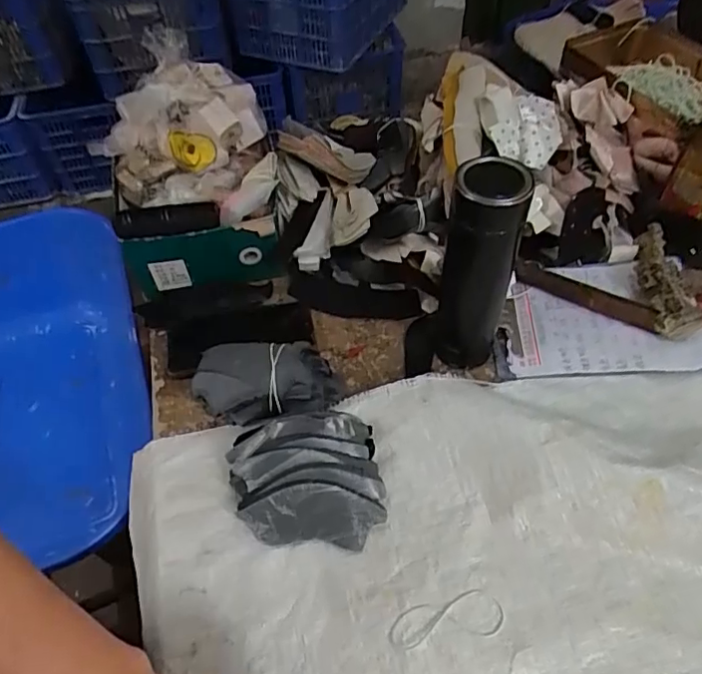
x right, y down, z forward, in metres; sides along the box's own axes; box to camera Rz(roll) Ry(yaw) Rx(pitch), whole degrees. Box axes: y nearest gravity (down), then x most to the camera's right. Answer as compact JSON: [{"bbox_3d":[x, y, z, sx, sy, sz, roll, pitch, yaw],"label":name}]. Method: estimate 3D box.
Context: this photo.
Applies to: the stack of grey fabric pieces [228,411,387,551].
[{"bbox_3d":[-0.040,0.127,0.501,0.135,0.049,0.119,-8,52,-4],"label":"stack of grey fabric pieces"}]

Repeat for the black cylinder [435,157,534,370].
[{"bbox_3d":[0.119,-0.062,0.523,0.062,0.211,0.062,10,53,11],"label":"black cylinder"}]

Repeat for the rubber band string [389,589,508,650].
[{"bbox_3d":[0.076,0.225,0.447,0.094,0.004,0.034,-7,52,-3],"label":"rubber band string"}]

